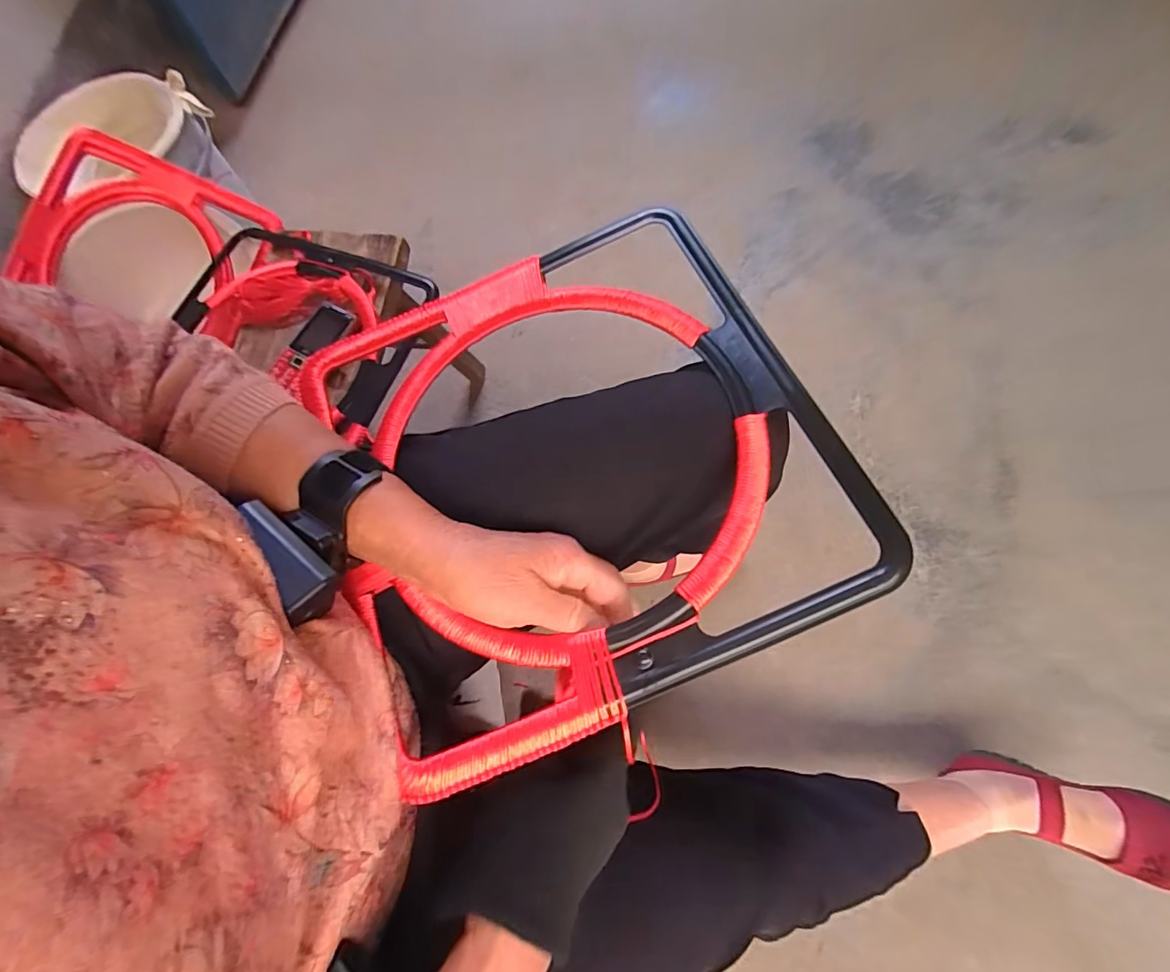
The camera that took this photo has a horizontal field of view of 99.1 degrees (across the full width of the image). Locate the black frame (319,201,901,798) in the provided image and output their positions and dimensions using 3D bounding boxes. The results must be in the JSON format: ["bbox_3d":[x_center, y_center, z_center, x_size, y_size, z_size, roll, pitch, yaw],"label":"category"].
[{"bbox_3d":[-0.017,-0.024,0.335,0.313,0.055,0.332,-22,72,-5],"label":"black frame"}]

